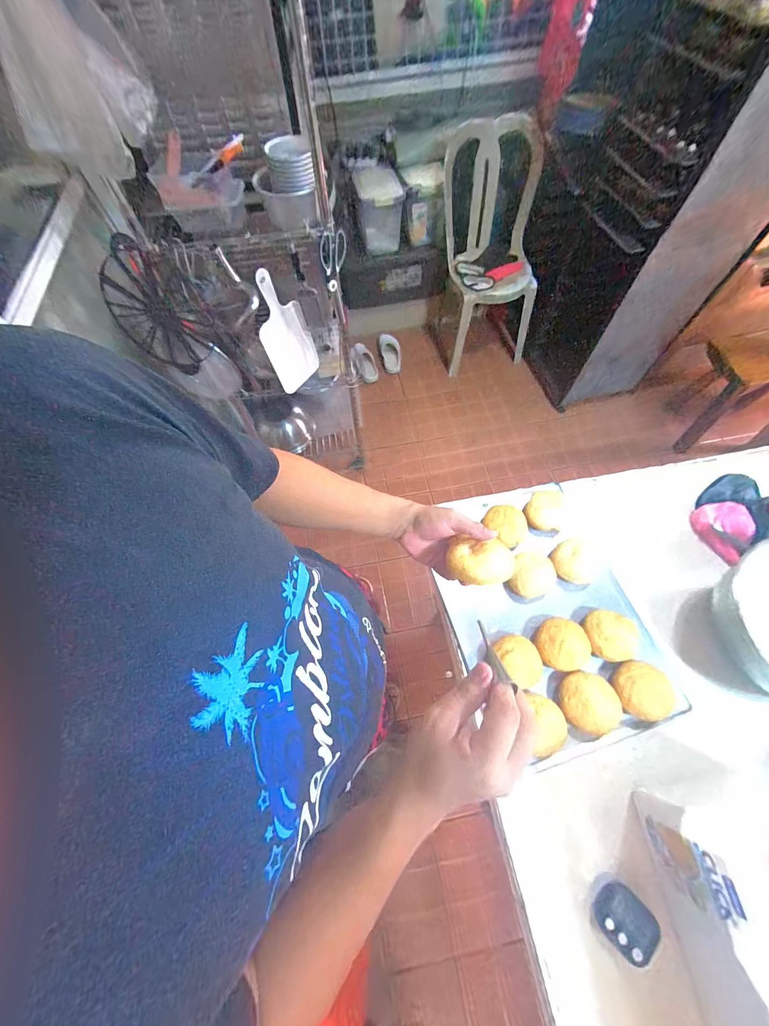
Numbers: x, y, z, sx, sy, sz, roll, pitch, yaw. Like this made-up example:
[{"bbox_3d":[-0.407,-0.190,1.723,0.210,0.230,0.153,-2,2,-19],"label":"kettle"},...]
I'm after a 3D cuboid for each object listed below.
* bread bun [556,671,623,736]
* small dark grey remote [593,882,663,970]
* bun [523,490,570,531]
[{"bbox_3d":[0.326,0.304,0.555,0.088,0.036,0.089,-8,65,-1],"label":"bread bun"},{"bbox_3d":[0.321,0.540,0.457,0.065,0.019,0.065,-37,45,-18],"label":"small dark grey remote"},{"bbox_3d":[0.328,-0.007,0.691,0.079,0.053,0.075,-1,65,2],"label":"bun"}]

